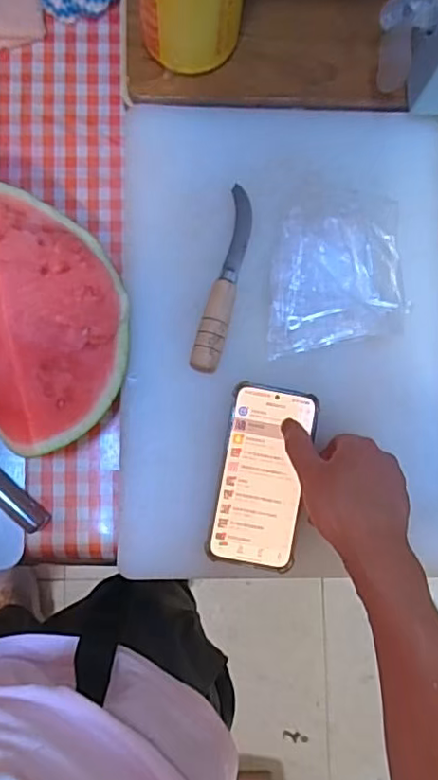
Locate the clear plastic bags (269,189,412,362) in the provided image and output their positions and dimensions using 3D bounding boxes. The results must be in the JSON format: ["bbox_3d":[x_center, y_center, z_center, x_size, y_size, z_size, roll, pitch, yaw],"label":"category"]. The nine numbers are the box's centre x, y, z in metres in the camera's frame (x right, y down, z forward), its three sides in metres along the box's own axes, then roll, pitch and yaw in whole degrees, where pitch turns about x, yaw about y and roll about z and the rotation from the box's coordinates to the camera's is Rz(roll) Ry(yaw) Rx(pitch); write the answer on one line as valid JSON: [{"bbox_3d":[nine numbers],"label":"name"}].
[{"bbox_3d":[0.106,-0.107,0.519,0.118,0.018,0.140,-2,94,6],"label":"clear plastic bags"}]

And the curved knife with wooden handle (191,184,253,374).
[{"bbox_3d":[0.006,-0.102,0.516,0.026,0.019,0.177,14,84,-1],"label":"curved knife with wooden handle"}]

